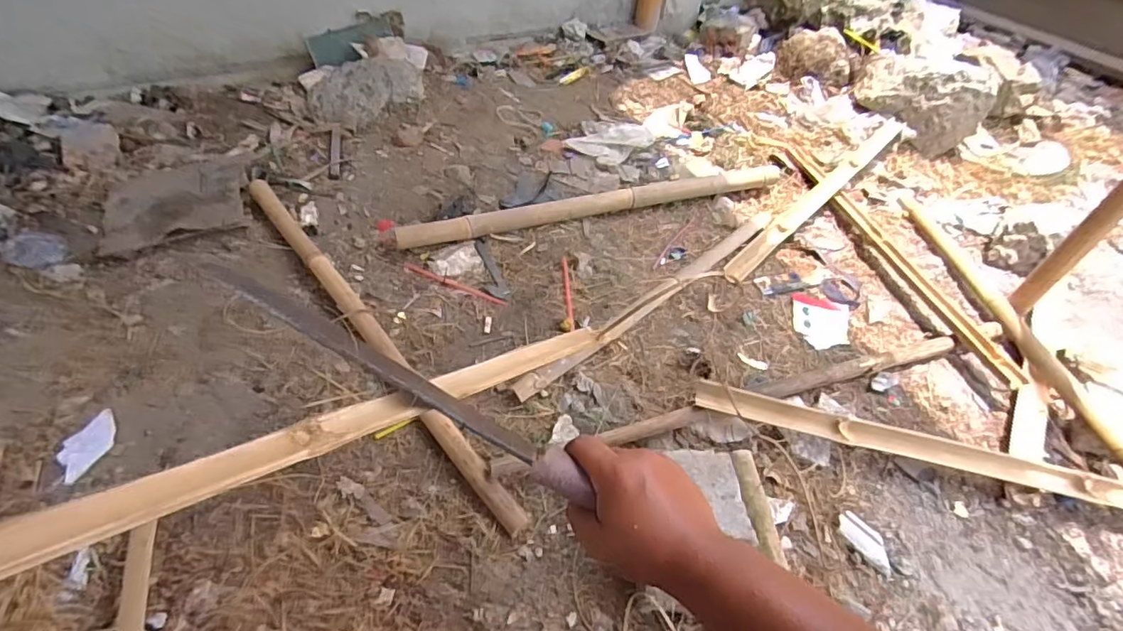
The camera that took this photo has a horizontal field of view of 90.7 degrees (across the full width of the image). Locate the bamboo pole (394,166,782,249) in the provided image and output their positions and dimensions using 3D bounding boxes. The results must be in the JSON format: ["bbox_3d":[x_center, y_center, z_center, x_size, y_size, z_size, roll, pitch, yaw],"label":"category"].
[{"bbox_3d":[0.104,-0.260,1.275,0.978,0.044,0.058,-13,52,-15],"label":"bamboo pole"}]

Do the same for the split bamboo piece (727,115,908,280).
[{"bbox_3d":[0.655,-0.314,1.391,0.067,0.042,0.849,38,57,25],"label":"split bamboo piece"}]

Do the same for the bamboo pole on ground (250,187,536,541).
[{"bbox_3d":[-0.360,0.007,0.996,0.050,0.039,0.940,-31,58,-27],"label":"bamboo pole on ground"}]

